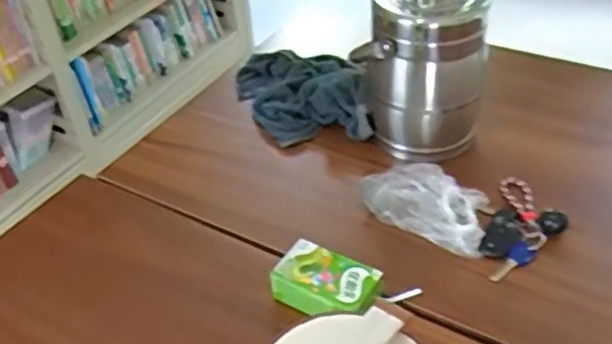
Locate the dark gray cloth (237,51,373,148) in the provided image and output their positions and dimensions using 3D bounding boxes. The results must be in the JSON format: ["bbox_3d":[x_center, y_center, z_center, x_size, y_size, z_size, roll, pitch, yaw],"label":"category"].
[{"bbox_3d":[-0.013,-0.128,1.000,0.185,0.069,0.227,-8,40,-3],"label":"dark gray cloth"}]

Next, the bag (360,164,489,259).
[{"bbox_3d":[0.149,0.035,0.805,0.173,0.039,0.099,22,47,28],"label":"bag"}]

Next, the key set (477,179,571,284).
[{"bbox_3d":[0.258,0.064,0.778,0.092,0.028,0.174,19,43,27],"label":"key set"}]

